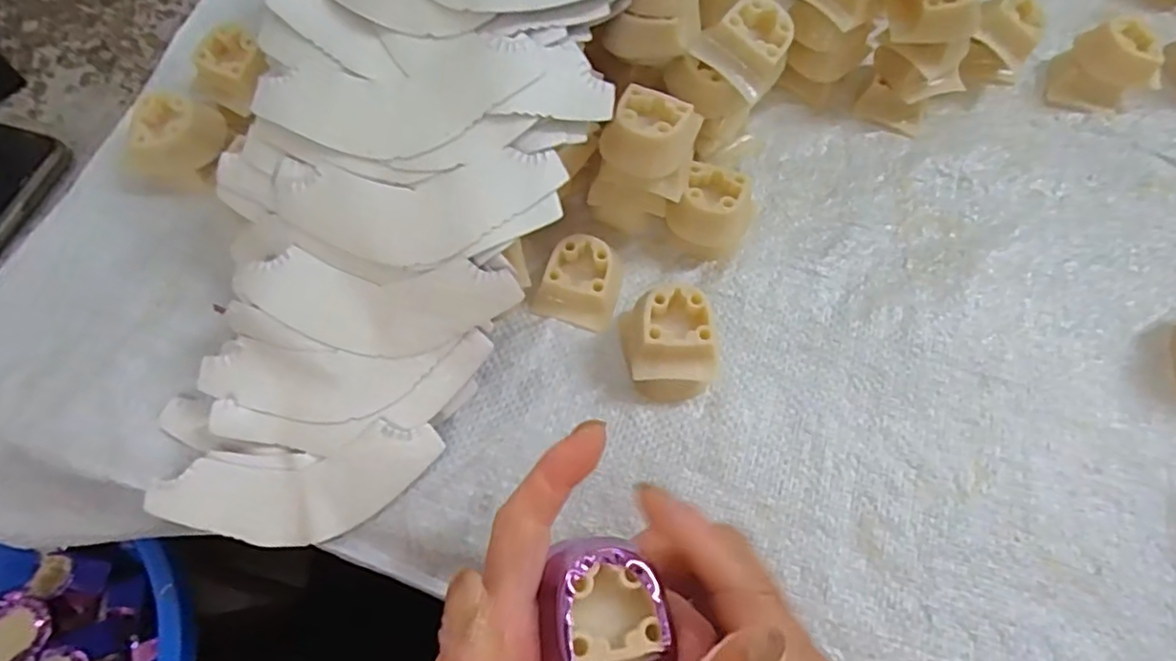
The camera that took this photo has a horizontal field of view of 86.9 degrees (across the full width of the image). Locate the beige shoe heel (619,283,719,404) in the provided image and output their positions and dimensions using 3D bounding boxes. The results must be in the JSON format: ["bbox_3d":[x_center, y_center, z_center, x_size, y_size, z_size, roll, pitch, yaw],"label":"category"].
[{"bbox_3d":[0.036,0.007,0.278,0.041,0.034,0.041,1,66,-1],"label":"beige shoe heel"}]

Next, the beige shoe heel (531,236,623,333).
[{"bbox_3d":[-0.003,-0.024,0.297,0.037,0.018,0.038,17,67,6],"label":"beige shoe heel"}]

